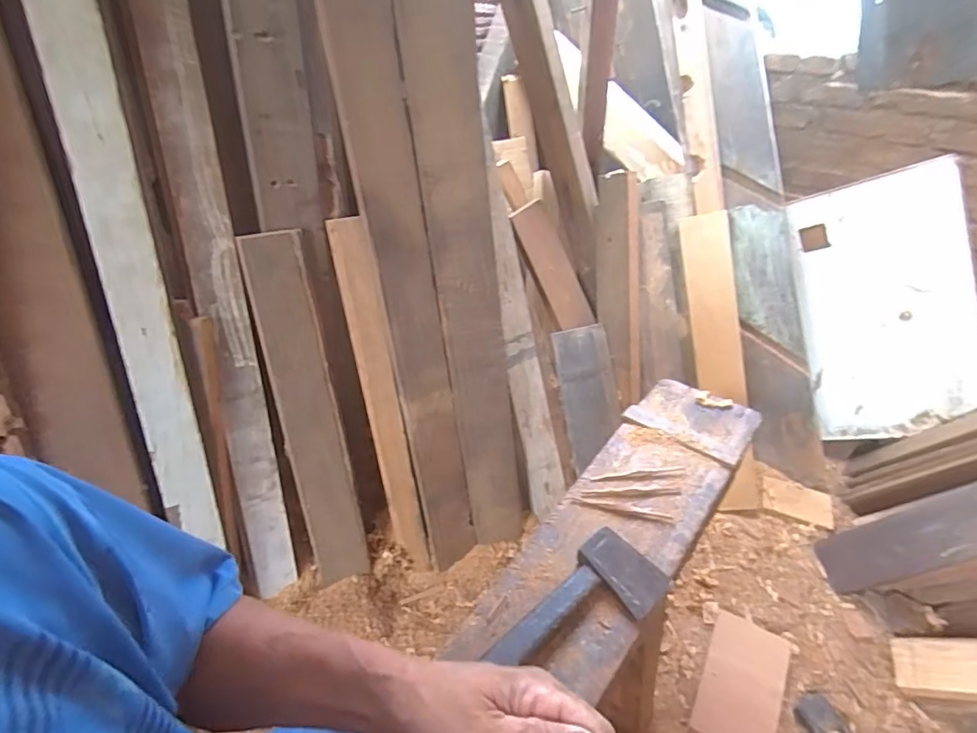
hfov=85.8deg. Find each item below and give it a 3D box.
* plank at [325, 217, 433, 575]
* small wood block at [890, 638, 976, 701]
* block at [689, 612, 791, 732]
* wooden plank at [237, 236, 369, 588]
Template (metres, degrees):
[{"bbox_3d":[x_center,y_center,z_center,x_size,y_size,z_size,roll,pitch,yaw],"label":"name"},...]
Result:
[{"bbox_3d":[-0.210,0.102,1.058,0.067,0.765,0.025,-9,22,-5],"label":"plank"},{"bbox_3d":[0.901,0.594,1.038,0.168,0.027,0.106,-26,43,43],"label":"small wood block"},{"bbox_3d":[0.529,0.671,1.101,0.148,0.031,0.267,19,47,24],"label":"block"},{"bbox_3d":[-0.330,0.112,0.980,0.106,0.700,0.025,-16,25,-26],"label":"wooden plank"}]

